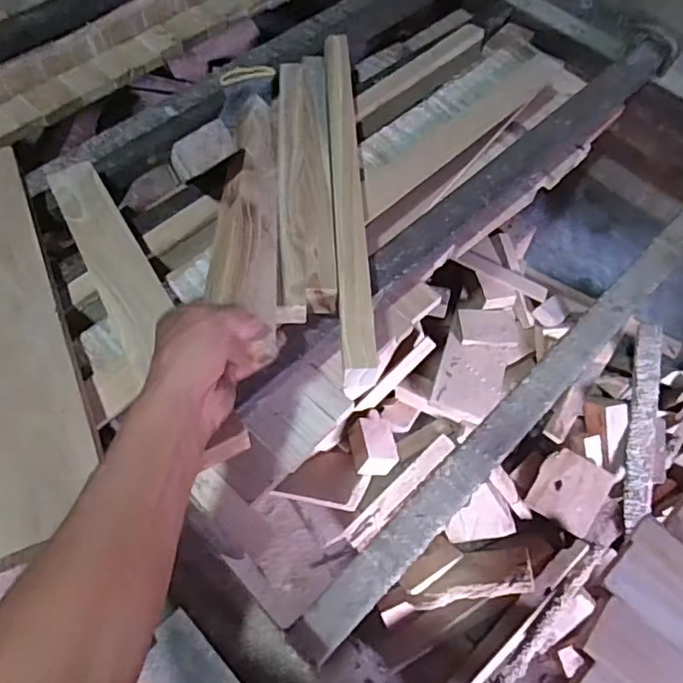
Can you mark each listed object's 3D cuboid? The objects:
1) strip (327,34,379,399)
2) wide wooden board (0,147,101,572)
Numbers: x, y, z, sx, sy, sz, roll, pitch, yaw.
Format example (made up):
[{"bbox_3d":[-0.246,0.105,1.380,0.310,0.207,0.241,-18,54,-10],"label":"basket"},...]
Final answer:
[{"bbox_3d":[0.007,-0.193,0.687,0.036,0.029,0.561,-1,61,-3],"label":"strip"},{"bbox_3d":[-0.334,-0.030,0.569,0.100,0.033,0.479,-21,59,-13],"label":"wide wooden board"}]

